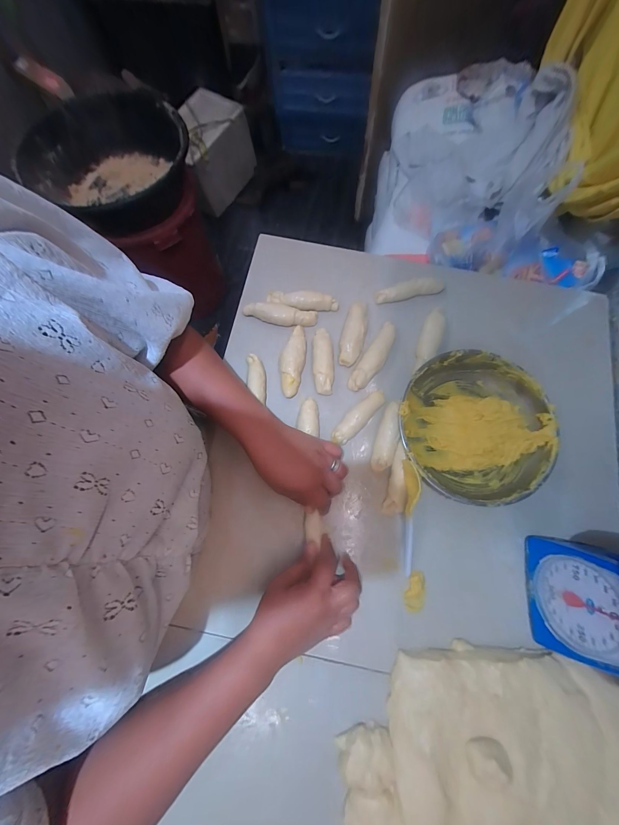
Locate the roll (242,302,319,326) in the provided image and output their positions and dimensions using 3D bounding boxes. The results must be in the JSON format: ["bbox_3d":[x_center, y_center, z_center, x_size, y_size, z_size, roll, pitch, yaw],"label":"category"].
[{"bbox_3d":[-0.047,-0.158,0.460,0.117,0.020,0.031,9,76,4],"label":"roll"}]

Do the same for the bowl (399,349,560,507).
[{"bbox_3d":[0.226,0.020,0.405,0.198,0.056,0.198,0,74,-1],"label":"bowl"}]

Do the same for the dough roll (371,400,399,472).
[{"bbox_3d":[0.110,0.032,0.404,0.029,0.016,0.099,14,74,3],"label":"dough roll"}]

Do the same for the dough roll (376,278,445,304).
[{"bbox_3d":[0.162,-0.198,0.463,0.106,0.022,0.020,-10,74,-3],"label":"dough roll"}]

